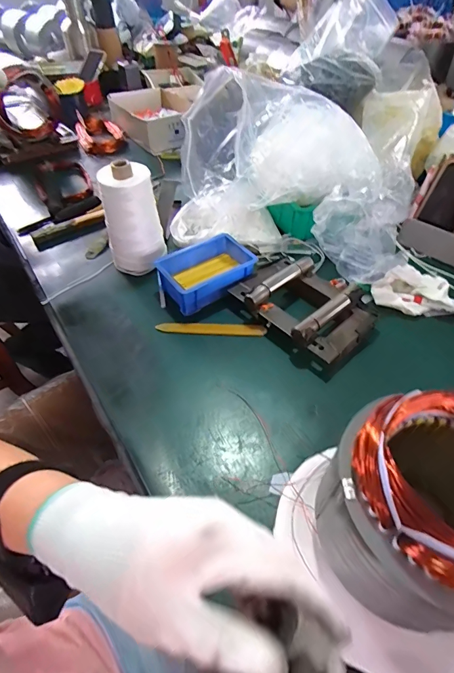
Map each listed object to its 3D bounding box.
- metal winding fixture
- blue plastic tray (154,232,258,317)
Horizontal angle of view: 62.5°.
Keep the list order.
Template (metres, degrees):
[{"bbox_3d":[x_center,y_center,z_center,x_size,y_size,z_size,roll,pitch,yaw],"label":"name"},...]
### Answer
[{"bbox_3d":[0.118,-0.052,0.578,0.144,0.048,0.201,-37,58,-27],"label":"metal winding fixture"},{"bbox_3d":[-0.034,-0.106,0.622,0.153,0.045,0.110,-27,54,-21],"label":"blue plastic tray"}]

